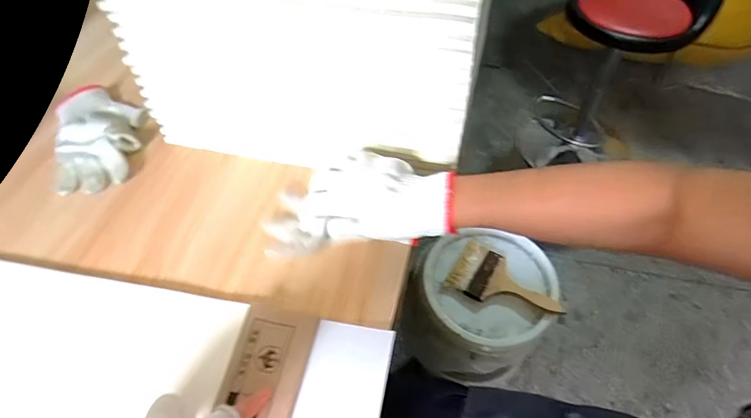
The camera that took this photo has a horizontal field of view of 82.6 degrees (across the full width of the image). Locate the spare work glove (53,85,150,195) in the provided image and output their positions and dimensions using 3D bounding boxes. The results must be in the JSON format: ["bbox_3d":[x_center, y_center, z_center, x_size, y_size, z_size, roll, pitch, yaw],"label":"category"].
[{"bbox_3d":[-0.360,-0.101,0.560,0.110,0.031,0.188,-19,53,-12],"label":"spare work glove"}]

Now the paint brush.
[{"bbox_3d":[0.235,0.135,0.766,0.192,0.014,0.095,24,72,17],"label":"paint brush"}]

